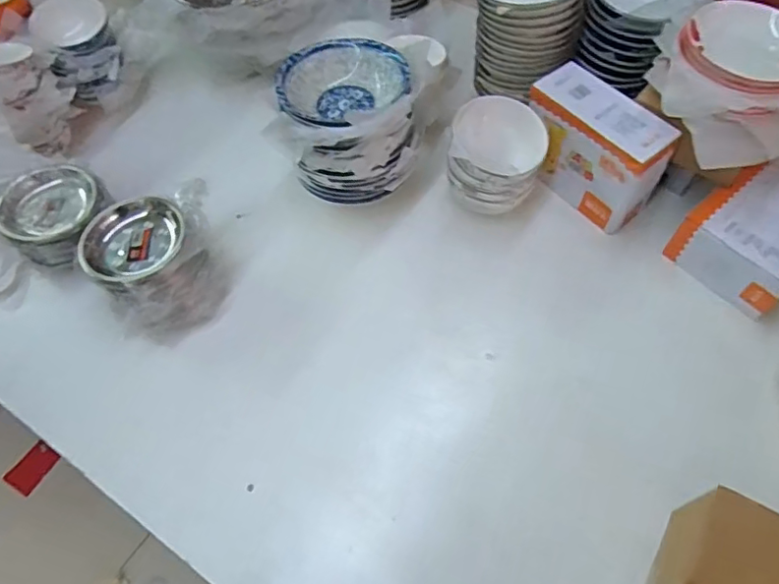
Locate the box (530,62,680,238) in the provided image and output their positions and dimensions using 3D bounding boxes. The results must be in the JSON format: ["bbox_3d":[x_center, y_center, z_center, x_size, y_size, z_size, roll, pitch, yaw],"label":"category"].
[{"bbox_3d":[0.336,-0.235,0.942,0.096,0.176,0.223,-39,65,-19],"label":"box"}]

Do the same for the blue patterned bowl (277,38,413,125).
[{"bbox_3d":[-0.073,-0.316,0.876,0.187,0.072,0.202,-1,59,2],"label":"blue patterned bowl"}]

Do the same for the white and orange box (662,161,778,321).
[{"bbox_3d":[0.585,-0.092,0.900,0.219,0.120,0.171,-38,65,-19],"label":"white and orange box"}]

